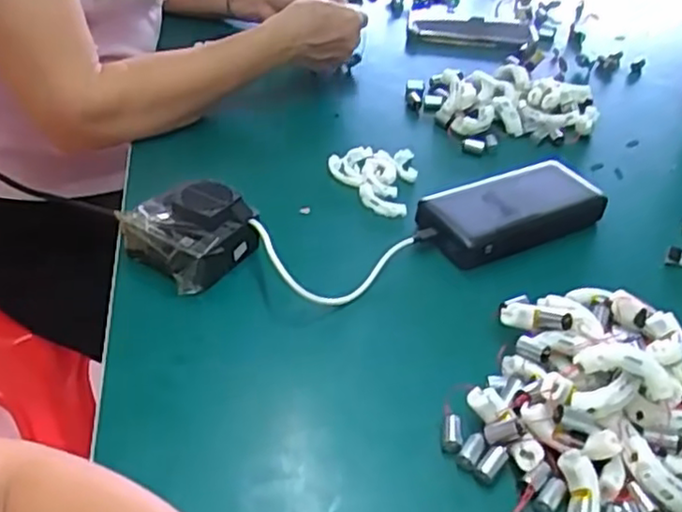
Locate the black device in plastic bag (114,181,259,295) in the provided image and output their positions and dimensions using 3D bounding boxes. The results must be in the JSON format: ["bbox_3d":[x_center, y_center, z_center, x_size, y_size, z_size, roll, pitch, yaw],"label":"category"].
[{"bbox_3d":[-0.113,-0.021,0.519,0.084,0.051,0.070,27,43,26],"label":"black device in plastic bag"}]

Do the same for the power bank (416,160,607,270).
[{"bbox_3d":[0.141,-0.040,0.583,0.157,0.028,0.071,-18,43,-26],"label":"power bank"}]

